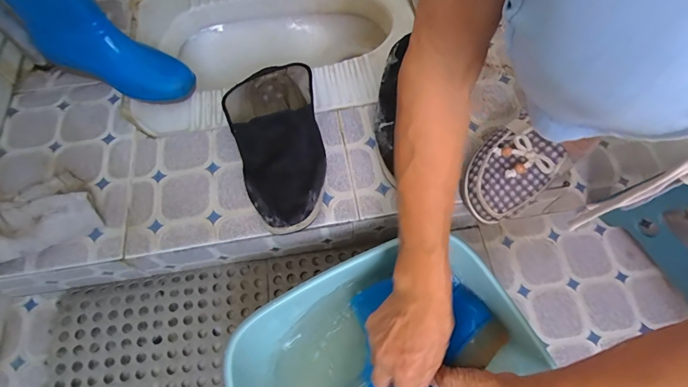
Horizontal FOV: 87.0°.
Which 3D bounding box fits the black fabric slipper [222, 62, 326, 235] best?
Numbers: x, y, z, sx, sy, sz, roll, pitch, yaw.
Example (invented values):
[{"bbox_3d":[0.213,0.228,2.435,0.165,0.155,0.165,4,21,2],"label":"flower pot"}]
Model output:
[{"bbox_3d":[-0.092,-0.073,0.487,0.117,0.063,0.258,-9,66,-3],"label":"black fabric slipper"}]

